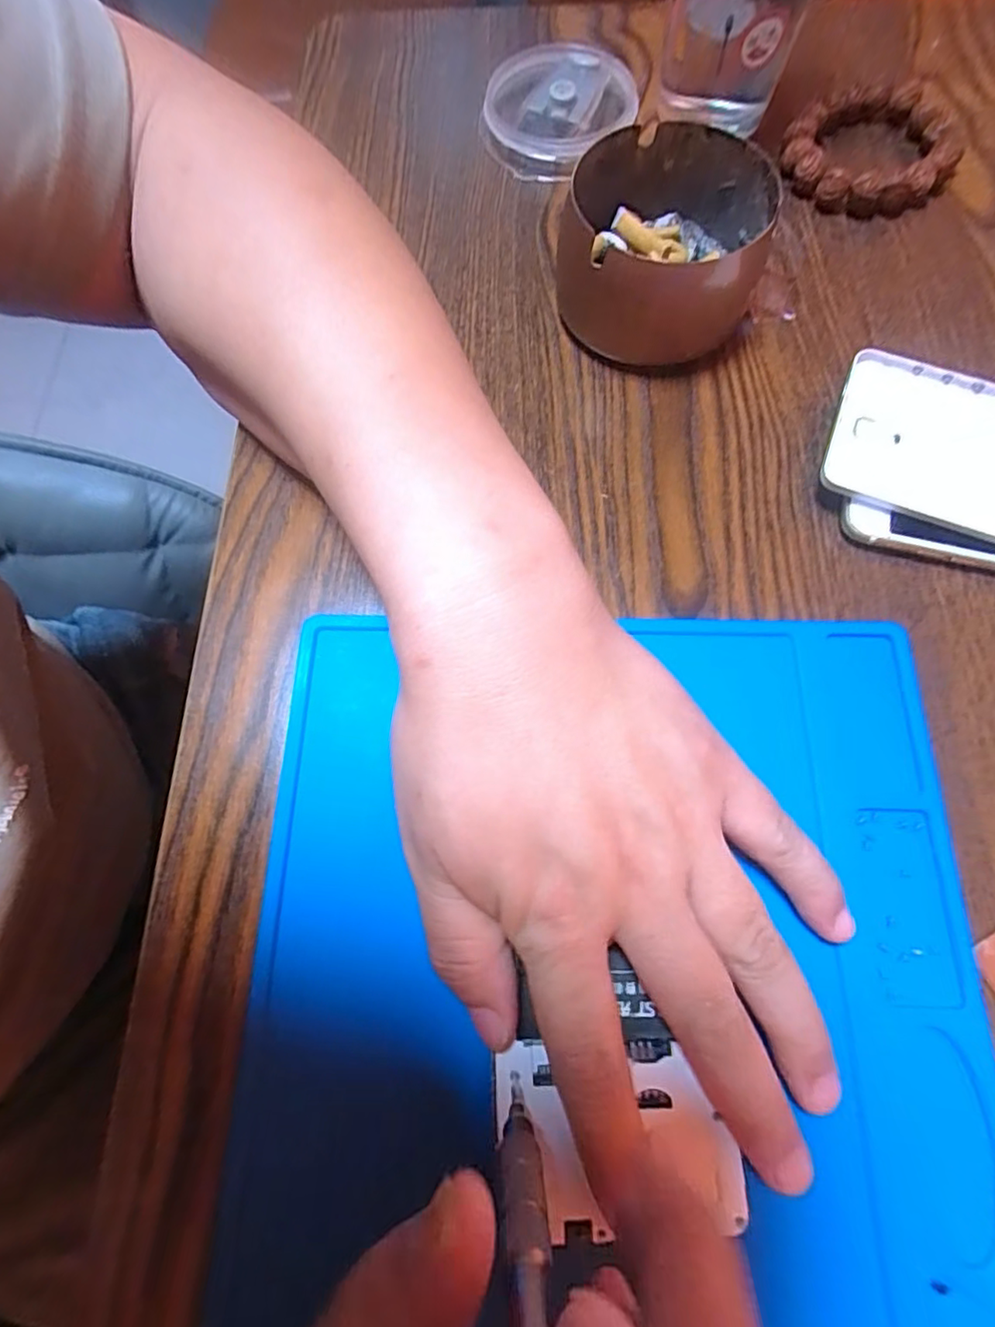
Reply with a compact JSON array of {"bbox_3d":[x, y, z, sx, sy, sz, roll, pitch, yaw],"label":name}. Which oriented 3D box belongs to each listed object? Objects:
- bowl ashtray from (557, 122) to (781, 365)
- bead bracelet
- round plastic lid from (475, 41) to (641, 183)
[{"bbox_3d":[0.073,-0.182,0.255,0.090,0.047,0.084,7,72,4],"label":"bowl ashtray"},{"bbox_3d":[0.186,-0.257,0.292,0.082,0.016,0.072,-21,72,-5],"label":"bead bracelet"},{"bbox_3d":[0.029,-0.297,0.310,0.078,0.017,0.079,-1,72,2],"label":"round plastic lid"}]

